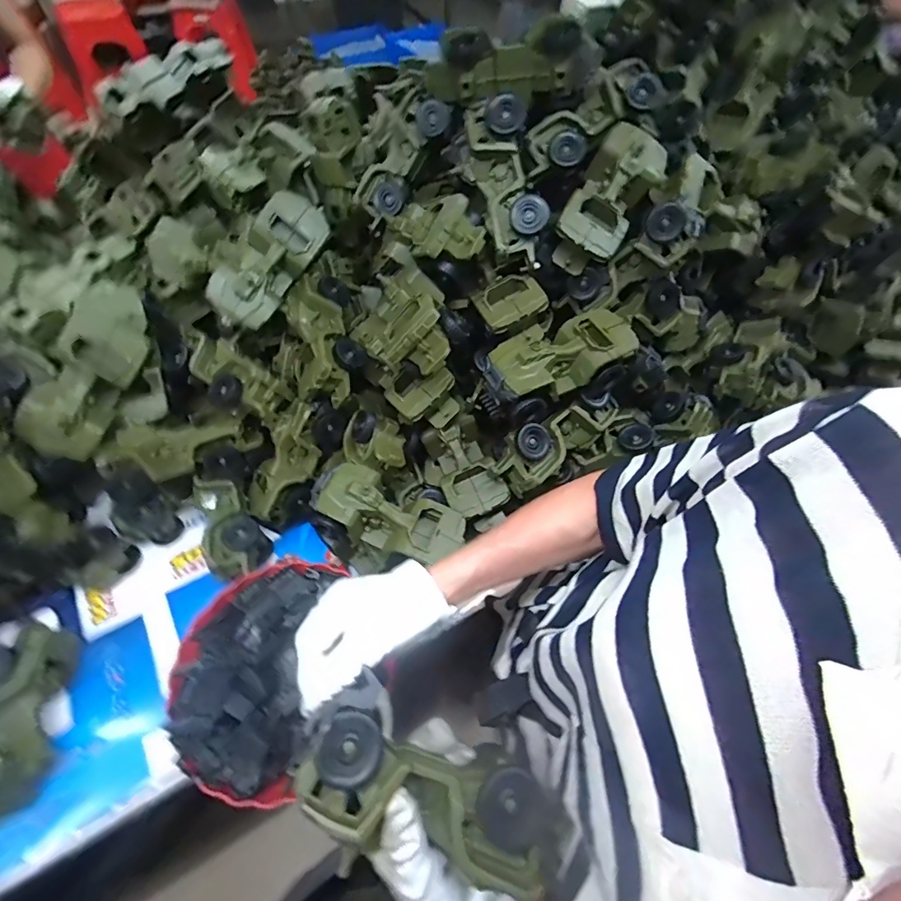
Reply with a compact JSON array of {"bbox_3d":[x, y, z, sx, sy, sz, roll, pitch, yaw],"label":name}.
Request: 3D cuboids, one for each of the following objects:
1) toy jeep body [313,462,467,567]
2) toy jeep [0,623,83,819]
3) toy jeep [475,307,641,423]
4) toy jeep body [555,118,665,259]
[{"bbox_3d":[-0.074,0.079,0.556,0.175,0.064,0.081,20,60,9],"label":"toy jeep body"},{"bbox_3d":[-0.471,0.287,0.499,0.079,0.077,0.185,-8,60,-8],"label":"toy jeep"},{"bbox_3d":[0.128,-0.102,0.555,0.181,0.076,0.078,-21,62,-15],"label":"toy jeep"},{"bbox_3d":[0.198,-0.314,0.564,0.085,0.057,0.160,26,80,13],"label":"toy jeep body"}]

